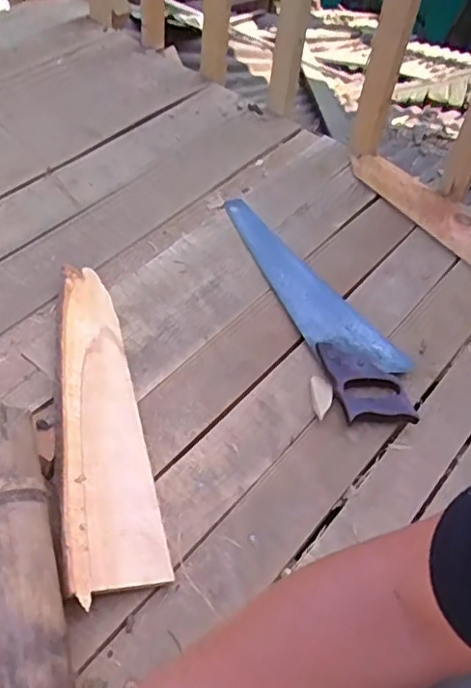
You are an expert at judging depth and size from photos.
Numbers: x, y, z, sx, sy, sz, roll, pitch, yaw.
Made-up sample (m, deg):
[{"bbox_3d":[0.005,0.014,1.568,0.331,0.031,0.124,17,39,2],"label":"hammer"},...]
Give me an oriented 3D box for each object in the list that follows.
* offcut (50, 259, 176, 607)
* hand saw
[{"bbox_3d":[-0.180,0.076,0.752,0.108,0.044,0.475,-9,52,-13],"label":"offcut"},{"bbox_3d":[0.130,-0.077,0.920,0.122,0.028,0.486,-14,53,-17],"label":"hand saw"}]

